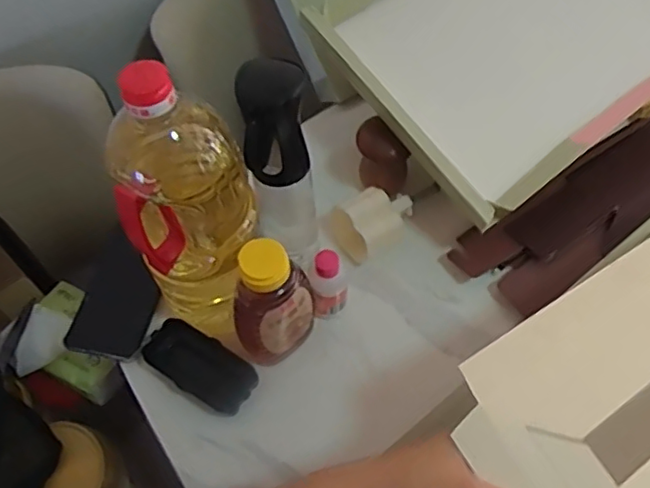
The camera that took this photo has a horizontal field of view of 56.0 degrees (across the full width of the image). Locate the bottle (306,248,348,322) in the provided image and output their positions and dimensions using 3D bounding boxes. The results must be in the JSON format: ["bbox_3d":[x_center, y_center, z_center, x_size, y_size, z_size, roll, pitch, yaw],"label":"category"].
[{"bbox_3d":[0.003,0.042,0.591,0.031,0.084,0.032,-35,64,-18],"label":"bottle"}]

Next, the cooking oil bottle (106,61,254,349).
[{"bbox_3d":[-0.113,-0.026,0.521,0.106,0.273,0.107,-24,62,-12],"label":"cooking oil bottle"}]

